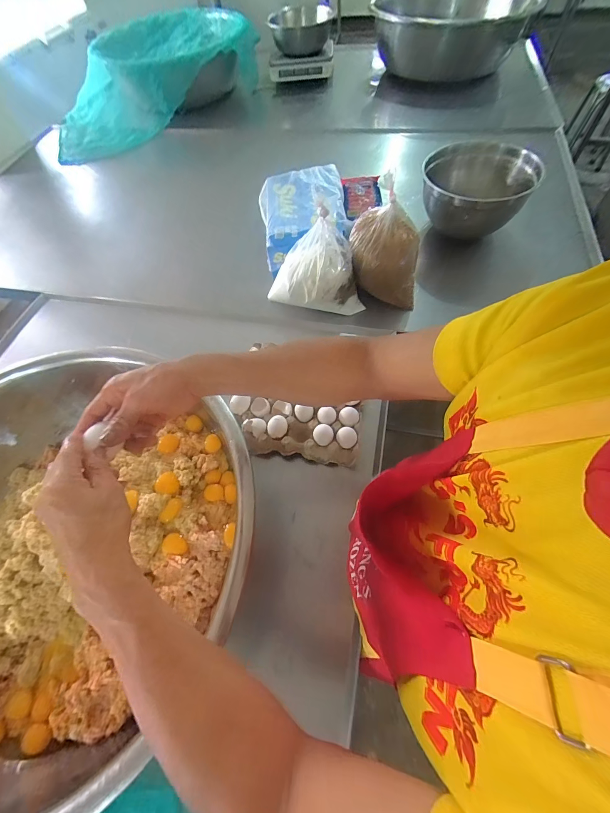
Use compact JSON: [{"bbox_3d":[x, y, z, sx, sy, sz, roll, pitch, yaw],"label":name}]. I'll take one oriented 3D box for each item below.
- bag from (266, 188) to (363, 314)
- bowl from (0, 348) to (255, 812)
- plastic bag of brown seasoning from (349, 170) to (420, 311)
[{"bbox_3d":[0.021,-0.355,0.840,0.244,0.188,0.147,-10,60,-1],"label":"bag"},{"bbox_3d":[-0.402,0.226,0.527,0.567,0.176,0.621,-2,60,3],"label":"bowl"},{"bbox_3d":[0.206,-0.400,0.818,0.179,0.242,0.133,4,61,7],"label":"plastic bag of brown seasoning"}]

